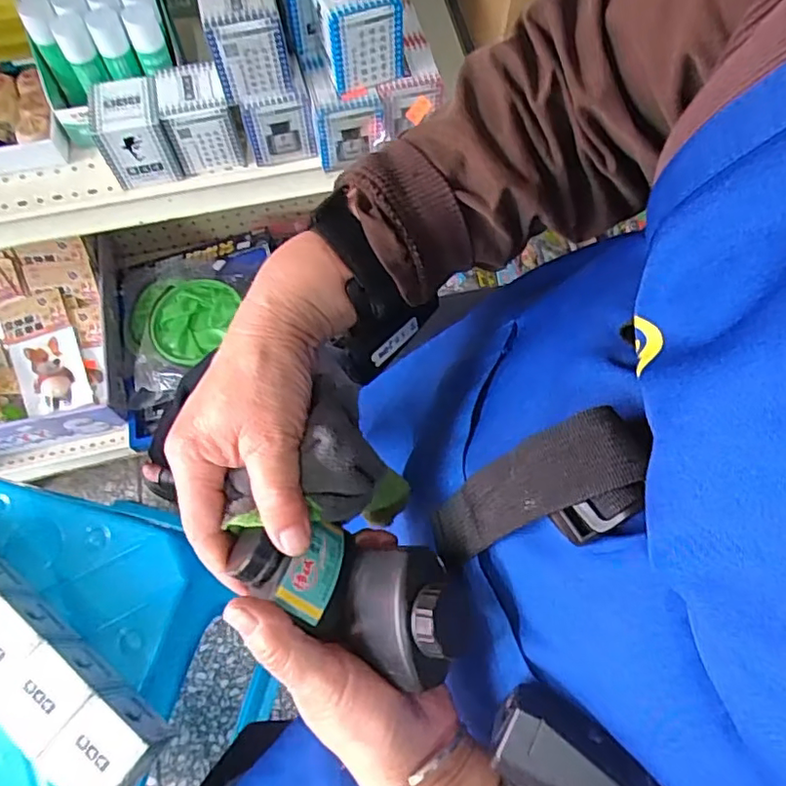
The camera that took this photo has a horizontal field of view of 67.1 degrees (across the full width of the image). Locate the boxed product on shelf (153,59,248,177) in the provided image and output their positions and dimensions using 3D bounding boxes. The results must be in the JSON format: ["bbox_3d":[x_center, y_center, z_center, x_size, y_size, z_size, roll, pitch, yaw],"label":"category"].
[{"bbox_3d":[-0.168,-0.238,0.515,0.055,0.061,0.058,-16,68,-7],"label":"boxed product on shelf"}]

